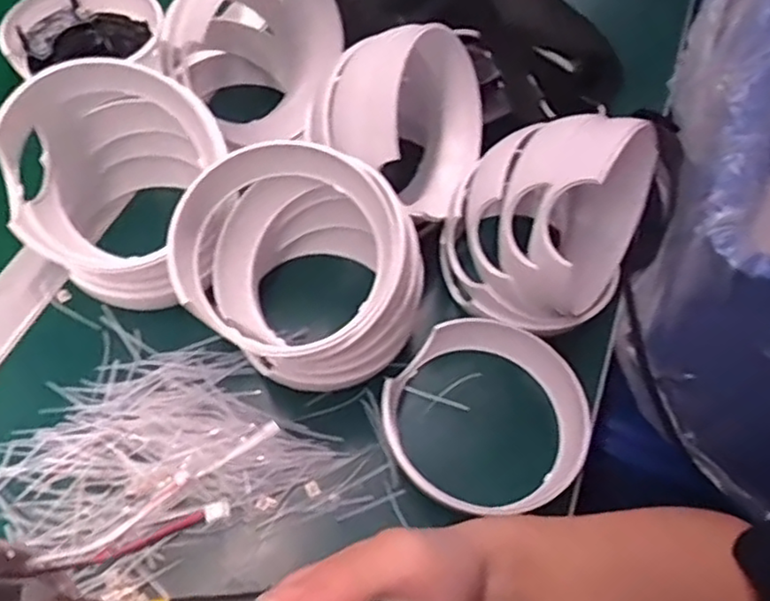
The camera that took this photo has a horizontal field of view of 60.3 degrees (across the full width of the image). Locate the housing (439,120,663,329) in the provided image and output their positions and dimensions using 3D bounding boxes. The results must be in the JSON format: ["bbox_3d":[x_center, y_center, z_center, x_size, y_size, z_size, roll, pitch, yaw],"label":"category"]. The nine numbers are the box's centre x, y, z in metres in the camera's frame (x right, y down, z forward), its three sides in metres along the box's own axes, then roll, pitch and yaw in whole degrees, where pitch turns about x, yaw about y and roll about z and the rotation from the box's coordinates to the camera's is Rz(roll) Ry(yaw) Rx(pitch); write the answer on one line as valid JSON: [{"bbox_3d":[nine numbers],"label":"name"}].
[{"bbox_3d":[0.099,-0.053,0.397,0.107,0.096,0.113,33,63,14],"label":"housing"}]

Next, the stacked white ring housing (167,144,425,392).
[{"bbox_3d":[-0.044,-0.013,0.382,0.128,0.112,0.109,-4,65,3],"label":"stacked white ring housing"}]

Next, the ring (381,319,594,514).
[{"bbox_3d":[0.057,0.065,0.386,0.117,0.023,0.108,2,60,-3],"label":"ring"}]

